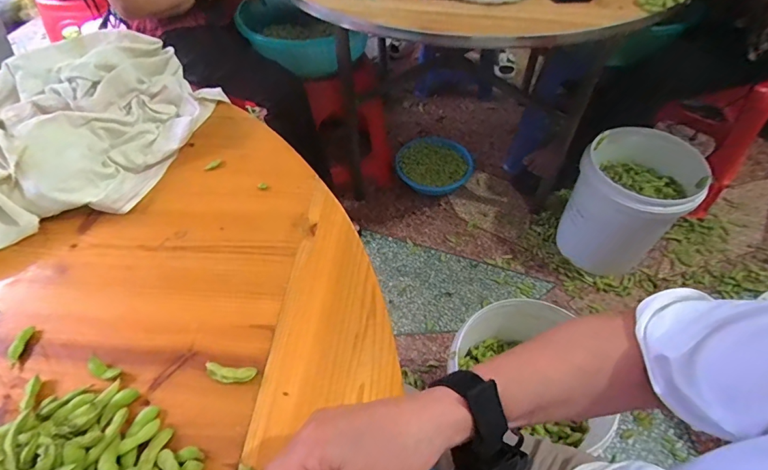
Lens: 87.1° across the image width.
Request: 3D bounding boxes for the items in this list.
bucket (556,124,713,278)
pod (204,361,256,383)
[{"bbox_3d":[0.756,-0.102,1.271,0.295,0.364,0.364,33,59,24],"label":"bucket"},{"bbox_3d":[-0.135,0.121,0.355,0.043,0.012,0.016,1,51,2],"label":"pod"}]

